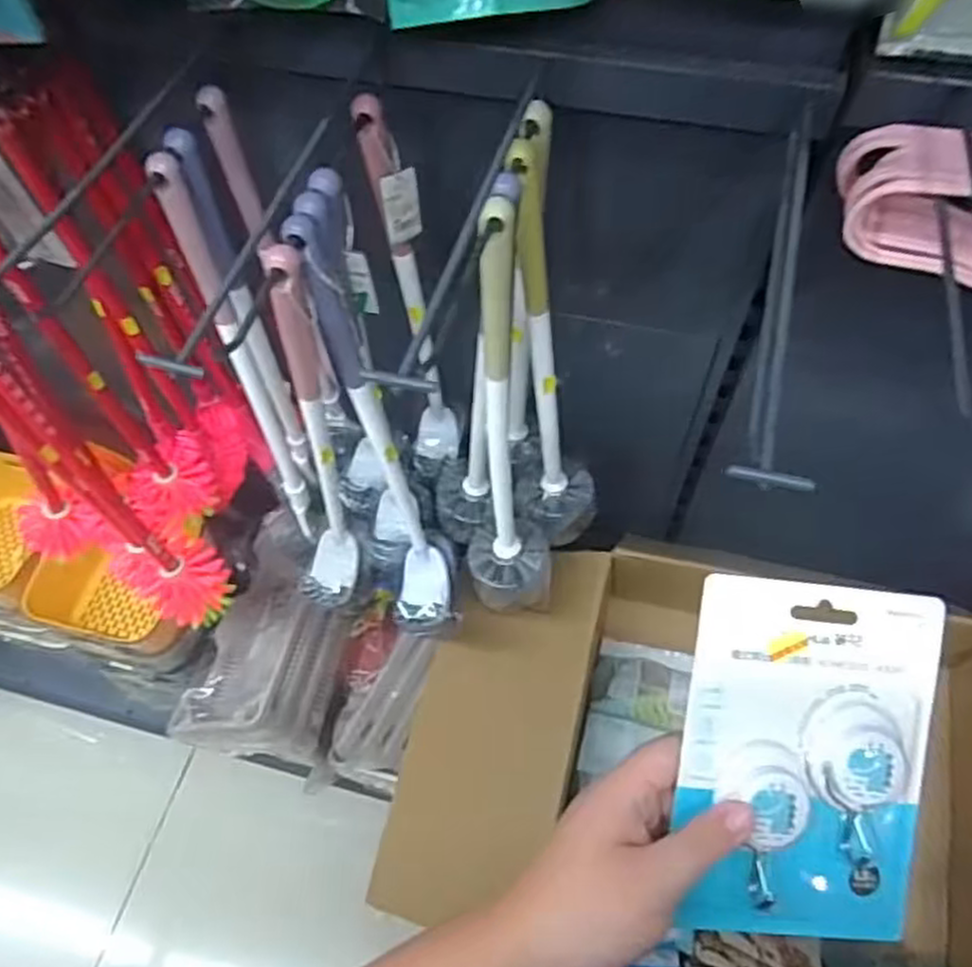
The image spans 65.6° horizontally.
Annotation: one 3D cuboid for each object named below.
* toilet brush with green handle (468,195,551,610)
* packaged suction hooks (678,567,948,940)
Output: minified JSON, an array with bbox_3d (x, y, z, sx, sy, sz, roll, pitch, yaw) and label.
[{"bbox_3d":[0.025,-0.025,0.672,0.082,0.461,0.084,2,57,3],"label":"toilet brush with green handle"},{"bbox_3d":[0.163,0.137,0.375,0.127,0.021,0.171,8,87,-8],"label":"packaged suction hooks"}]

